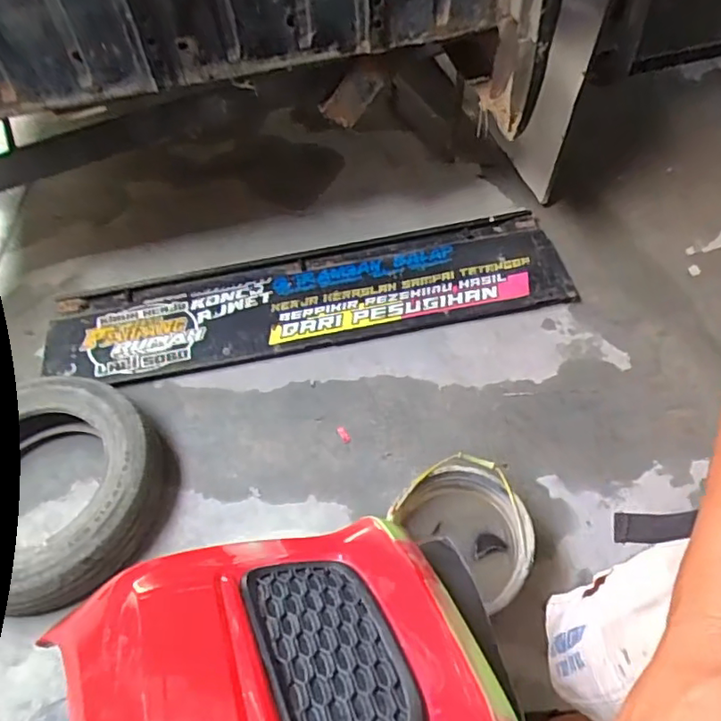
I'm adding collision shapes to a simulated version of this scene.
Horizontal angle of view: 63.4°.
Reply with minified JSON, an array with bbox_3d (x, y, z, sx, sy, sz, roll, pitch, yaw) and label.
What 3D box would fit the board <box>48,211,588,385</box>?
[{"bbox_3d":[-0.149,-0.193,1.761,1.532,0.068,0.386,-12,56,-5],"label":"board"}]

